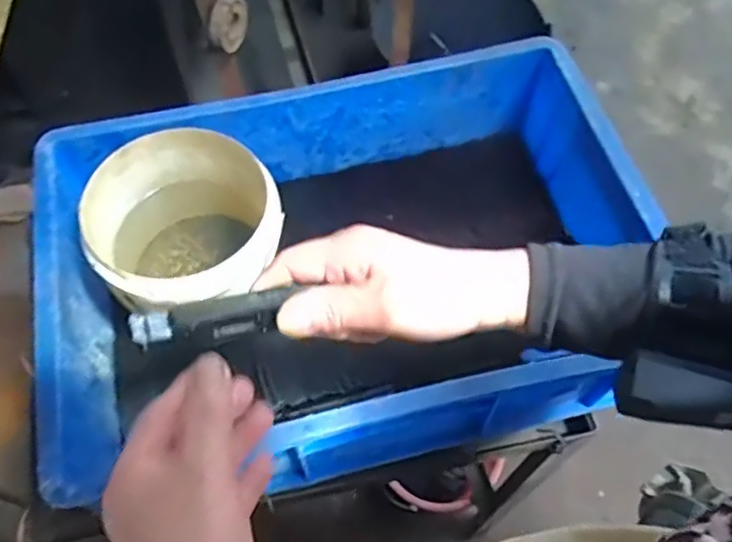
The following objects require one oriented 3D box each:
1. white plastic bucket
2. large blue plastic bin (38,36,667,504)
[{"bbox_3d":[-0.152,-0.027,0.594,0.148,0.116,0.160,1,62,-3],"label":"white plastic bucket"},{"bbox_3d":[-0.021,-0.018,0.610,0.510,0.149,0.322,-12,63,-10],"label":"large blue plastic bin"}]

